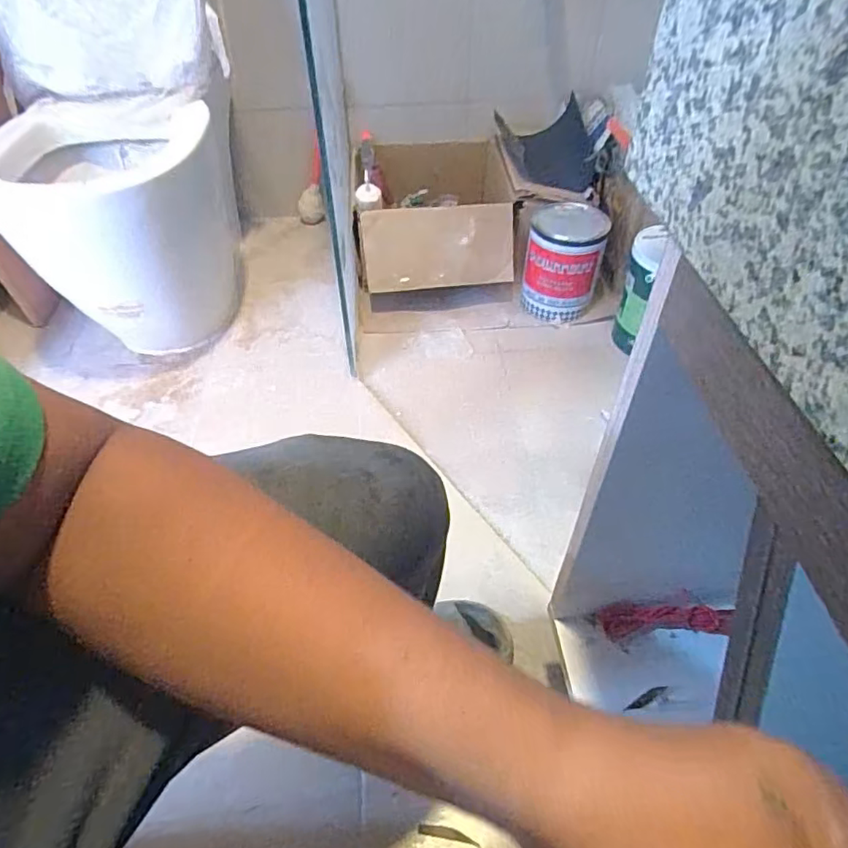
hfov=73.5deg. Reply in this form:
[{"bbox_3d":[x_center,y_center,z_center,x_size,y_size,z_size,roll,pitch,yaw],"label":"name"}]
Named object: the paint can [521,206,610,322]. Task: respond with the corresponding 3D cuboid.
[{"bbox_3d":[0.315,-0.363,1.308,0.165,0.215,0.167,12,48,10],"label":"paint can"}]

